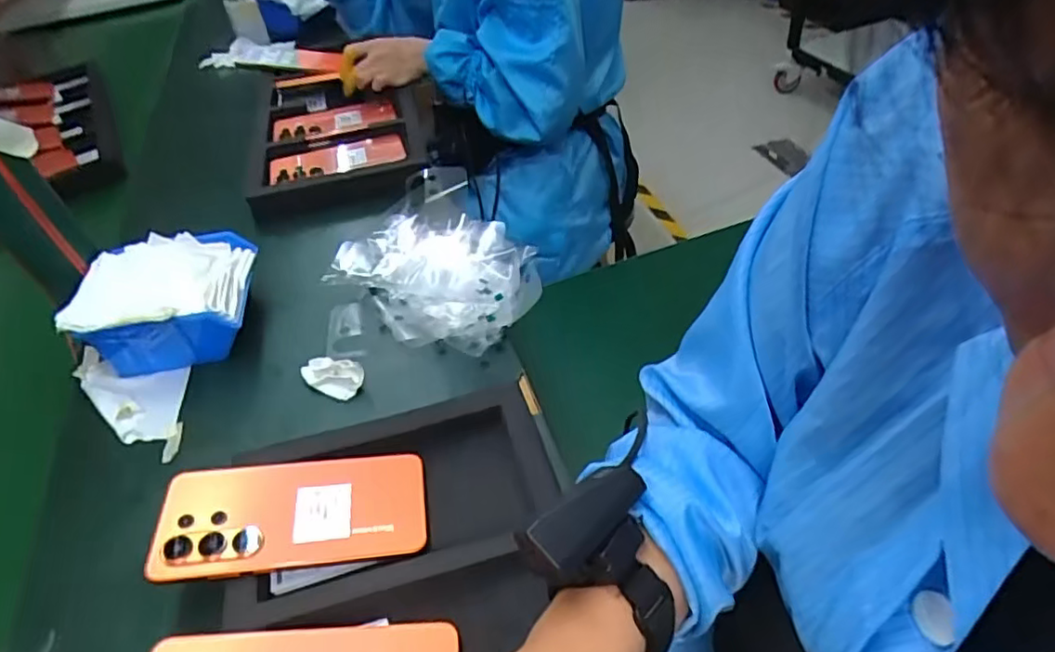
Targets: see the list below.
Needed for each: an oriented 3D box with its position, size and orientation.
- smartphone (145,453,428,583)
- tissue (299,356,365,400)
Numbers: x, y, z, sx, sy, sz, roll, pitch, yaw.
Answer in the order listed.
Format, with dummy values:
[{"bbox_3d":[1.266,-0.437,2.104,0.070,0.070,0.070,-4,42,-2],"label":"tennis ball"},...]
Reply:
[{"bbox_3d":[-0.157,0.126,0.416,0.168,0.007,0.079,-1,44,-13],"label":"smartphone"},{"bbox_3d":[-0.173,0.043,0.534,0.057,0.026,0.025,17,47,17],"label":"tissue"}]

